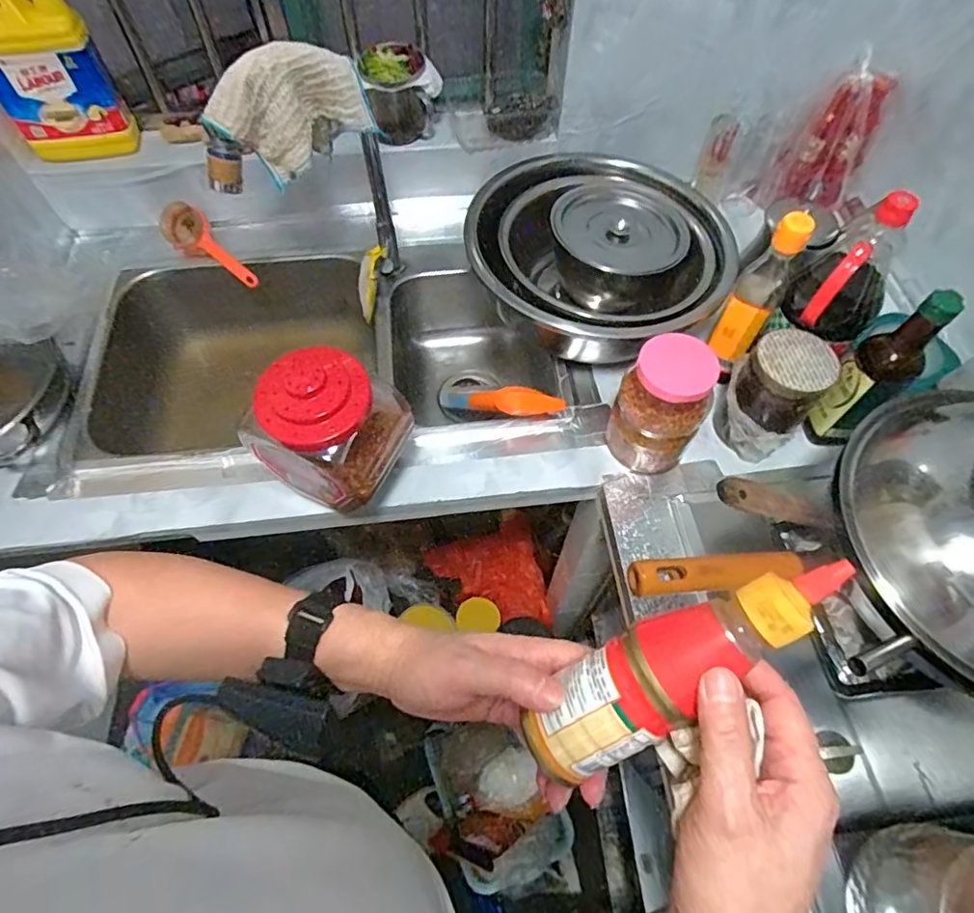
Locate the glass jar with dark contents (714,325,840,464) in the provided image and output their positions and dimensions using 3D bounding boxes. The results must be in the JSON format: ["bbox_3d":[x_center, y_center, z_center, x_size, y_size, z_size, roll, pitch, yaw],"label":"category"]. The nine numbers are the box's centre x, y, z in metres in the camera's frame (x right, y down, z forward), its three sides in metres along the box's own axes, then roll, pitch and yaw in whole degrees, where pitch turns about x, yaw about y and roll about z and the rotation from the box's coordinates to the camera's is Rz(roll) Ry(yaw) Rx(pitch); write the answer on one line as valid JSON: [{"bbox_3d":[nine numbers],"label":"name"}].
[{"bbox_3d":[0.358,-0.077,0.720,0.103,0.152,0.096,0,61,0],"label":"glass jar with dark contents"}]

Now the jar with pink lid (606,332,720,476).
[{"bbox_3d":[0.213,-0.057,0.693,0.102,0.177,0.083,18,62,9],"label":"jar with pink lid"}]

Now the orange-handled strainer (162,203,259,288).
[{"bbox_3d":[-0.476,-0.351,0.941,0.071,0.061,0.196,-38,67,-19],"label":"orange-handled strainer"}]

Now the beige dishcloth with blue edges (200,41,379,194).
[{"bbox_3d":[-0.235,-0.413,0.679,0.185,0.132,0.036,-20,63,-11],"label":"beige dishcloth with blue edges"}]

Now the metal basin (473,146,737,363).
[{"bbox_3d":[0.157,-0.286,0.844,0.321,0.155,0.378,-36,67,-19],"label":"metal basin"}]

